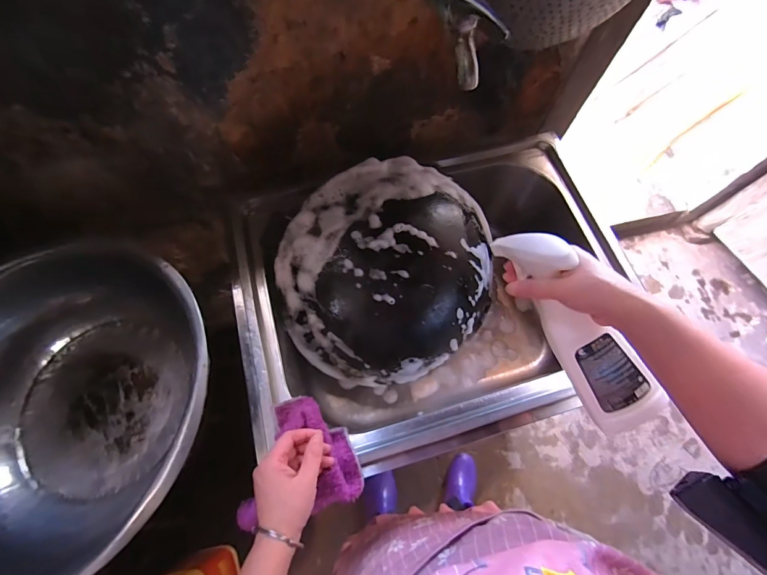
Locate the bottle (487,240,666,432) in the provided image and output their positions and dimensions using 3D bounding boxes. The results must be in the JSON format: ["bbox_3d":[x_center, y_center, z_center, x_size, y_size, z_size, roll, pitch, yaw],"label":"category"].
[{"bbox_3d":[0.221,0.055,0.406,0.062,0.069,0.270,-38,100,-15],"label":"bottle"}]

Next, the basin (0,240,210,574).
[{"bbox_3d":[-0.387,0.143,0.469,0.377,0.136,0.369,0,68,-1],"label":"basin"}]

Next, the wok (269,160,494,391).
[{"bbox_3d":[0.007,-0.011,0.606,0.344,0.166,0.376,24,101,-2],"label":"wok"}]

